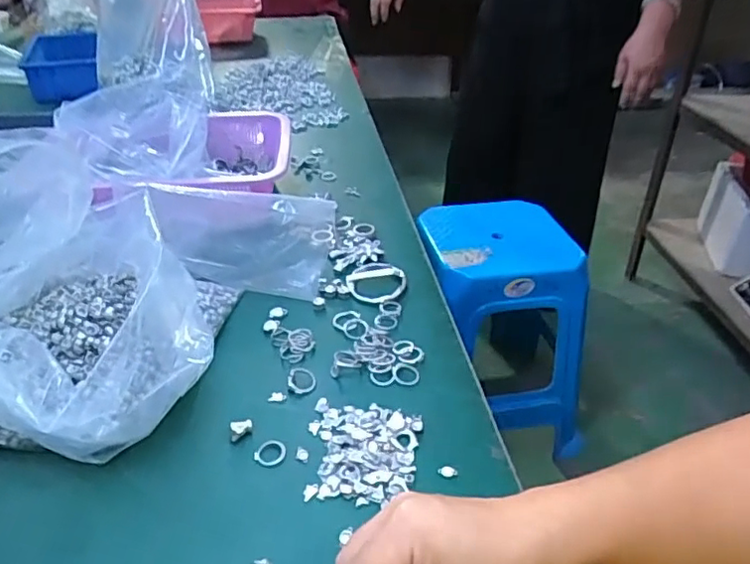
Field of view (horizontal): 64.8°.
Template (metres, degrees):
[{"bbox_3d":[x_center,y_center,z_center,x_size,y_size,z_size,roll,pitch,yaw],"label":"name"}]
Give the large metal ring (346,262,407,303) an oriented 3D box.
[{"bbox_3d":[0.001,-0.003,0.602,0.060,0.008,0.063,0,34,0],"label":"large metal ring"}]

